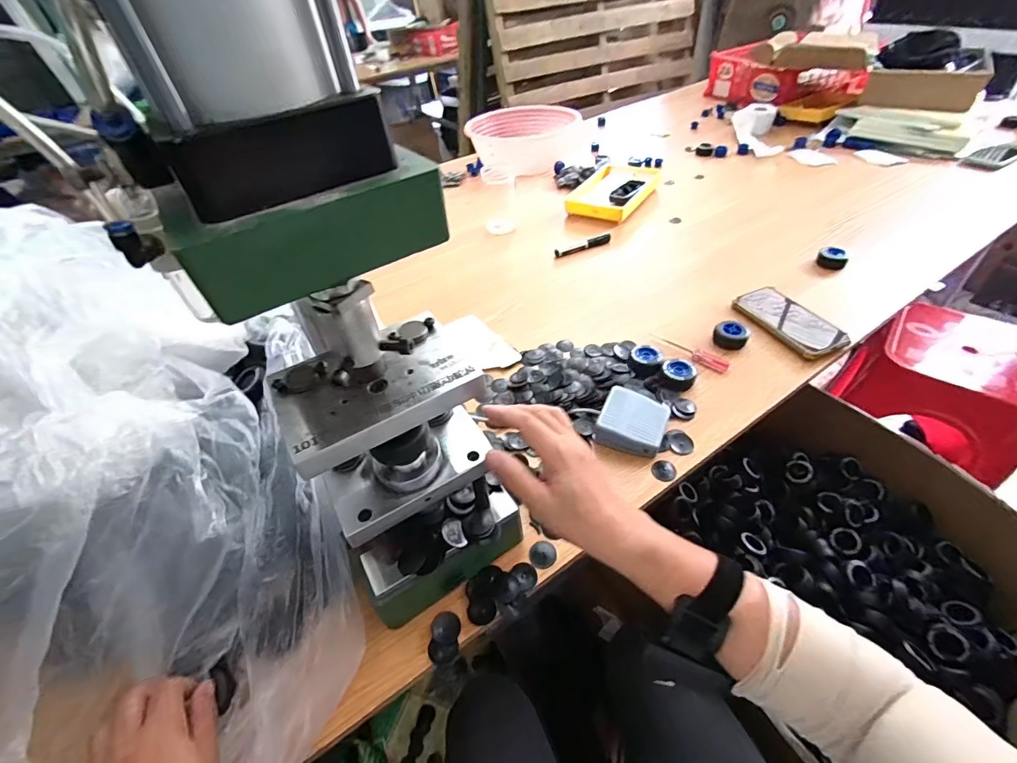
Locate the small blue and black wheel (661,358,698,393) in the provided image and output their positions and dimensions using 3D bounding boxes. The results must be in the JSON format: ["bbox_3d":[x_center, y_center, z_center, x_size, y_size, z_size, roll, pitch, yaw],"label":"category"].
[{"bbox_3d":[0.249,-0.012,0.642,0.047,0.023,0.040,15,48,20],"label":"small blue and black wheel"}]

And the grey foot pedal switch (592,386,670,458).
[{"bbox_3d":[0.166,0.049,0.586,0.081,0.033,0.089,16,49,21],"label":"grey foot pedal switch"}]

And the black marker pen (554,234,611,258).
[{"bbox_3d":[0.166,-0.300,0.962,0.141,0.018,0.014,-21,46,-15],"label":"black marker pen"}]

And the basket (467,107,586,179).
[{"bbox_3d":[0.050,-0.748,1.356,0.332,0.121,0.245,-6,45,0],"label":"basket"}]

